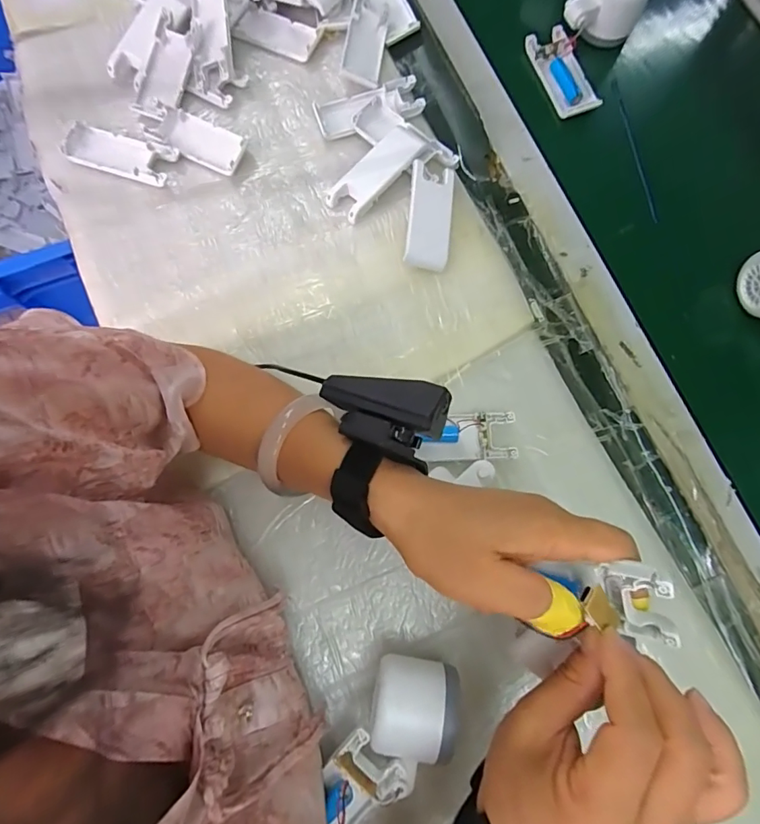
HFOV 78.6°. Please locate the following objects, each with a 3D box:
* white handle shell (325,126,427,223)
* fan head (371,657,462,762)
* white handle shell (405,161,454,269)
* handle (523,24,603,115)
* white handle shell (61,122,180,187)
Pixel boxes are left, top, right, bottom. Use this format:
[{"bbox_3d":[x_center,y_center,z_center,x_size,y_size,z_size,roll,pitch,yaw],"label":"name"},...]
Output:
[{"bbox_3d":[-0.004,-0.223,0.434,0.099,0.019,0.039,-44,81,-9],"label":"white handle shell"},{"bbox_3d":[0.023,0.201,0.320,0.054,0.055,0.058,8,77,1],"label":"fan head"},{"bbox_3d":[0.046,-0.177,0.422,0.040,0.014,0.099,6,77,1],"label":"white handle shell"},{"bbox_3d":[0.190,-0.351,0.477,0.047,0.014,0.094,-16,78,-4],"label":"handle"},{"bbox_3d":[-0.253,-0.248,0.446,0.110,0.010,0.043,18,78,4],"label":"white handle shell"}]

